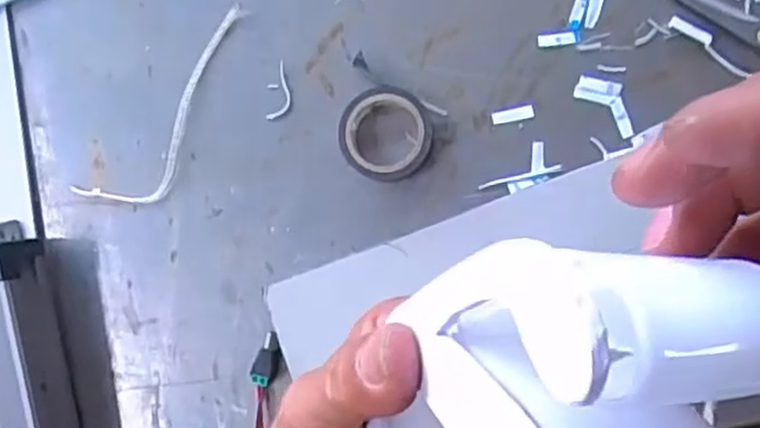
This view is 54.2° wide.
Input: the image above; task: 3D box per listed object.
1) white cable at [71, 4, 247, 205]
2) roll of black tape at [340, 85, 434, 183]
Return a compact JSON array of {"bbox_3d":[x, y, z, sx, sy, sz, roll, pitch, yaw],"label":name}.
[{"bbox_3d":[-0.131,-0.061,0.486,0.048,0.004,0.163,43,93,7],"label":"white cable"},{"bbox_3d":[0.004,-0.049,0.459,0.056,0.022,0.056,0,87,7],"label":"roll of black tape"}]

